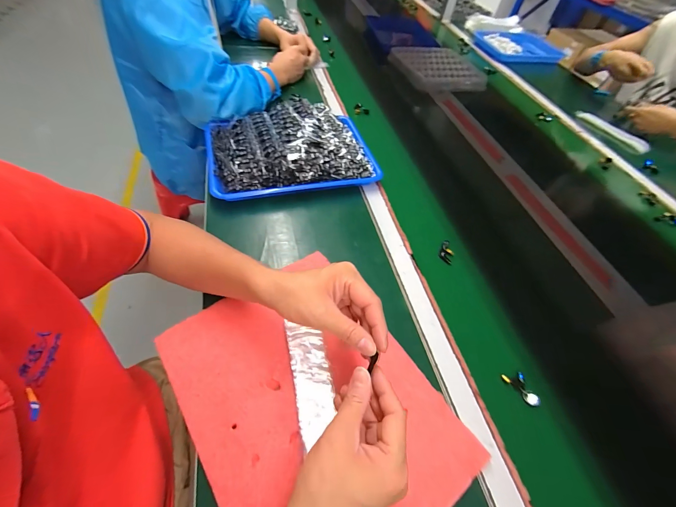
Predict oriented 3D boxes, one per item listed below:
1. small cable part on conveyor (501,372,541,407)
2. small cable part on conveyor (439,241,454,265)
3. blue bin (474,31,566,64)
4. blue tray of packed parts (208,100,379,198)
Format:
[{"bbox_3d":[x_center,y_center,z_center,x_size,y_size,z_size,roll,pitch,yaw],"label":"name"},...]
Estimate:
[{"bbox_3d":[0.251,0.181,0.401,0.021,0.014,0.052,-35,64,-28],"label":"small cable part on conveyor"},{"bbox_3d":[0.197,-0.003,0.533,0.024,0.014,0.046,21,54,8],"label":"small cable part on conveyor"},{"bbox_3d":[0.739,-0.847,1.207,0.301,0.042,0.258,0,54,-7],"label":"blue bin"},{"bbox_3d":[-0.096,-0.222,0.614,0.331,0.107,0.224,-9,55,-17],"label":"blue tray of packed parts"}]

